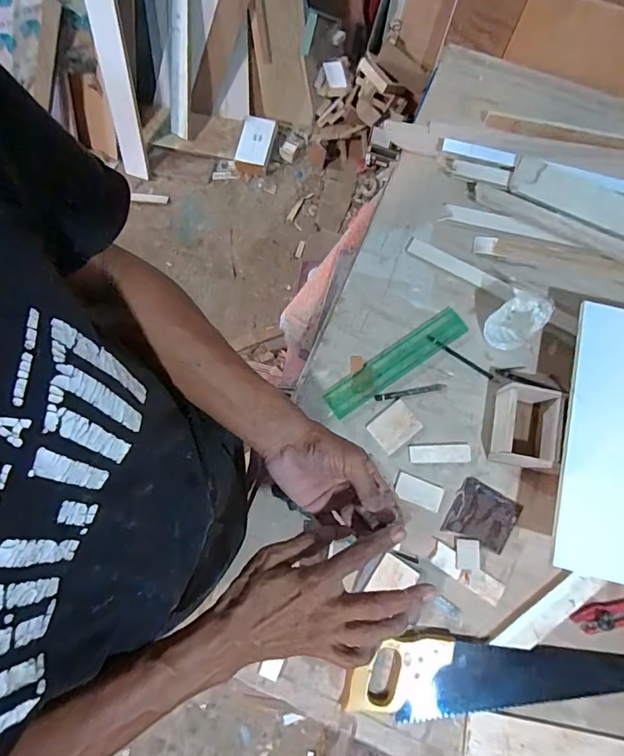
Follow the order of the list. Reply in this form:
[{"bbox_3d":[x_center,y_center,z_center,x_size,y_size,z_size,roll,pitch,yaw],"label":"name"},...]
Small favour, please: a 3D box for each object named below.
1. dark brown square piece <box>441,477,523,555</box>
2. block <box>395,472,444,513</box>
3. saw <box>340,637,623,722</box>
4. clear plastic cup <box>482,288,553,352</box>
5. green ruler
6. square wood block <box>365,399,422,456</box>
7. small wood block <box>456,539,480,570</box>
[{"bbox_3d":[0.249,0.204,0.675,0.090,0.006,0.086,30,77,6],"label":"dark brown square piece"},{"bbox_3d":[0.158,0.170,0.683,0.070,0.004,0.037,22,76,4],"label":"block"},{"bbox_3d":[0.249,0.405,0.608,0.406,0.022,0.094,3,75,-1],"label":"saw"},{"bbox_3d":[0.308,-0.088,0.694,0.081,0.084,0.060,-43,80,-11],"label":"clear plastic cup"},{"bbox_3d":[0.133,-0.025,0.721,0.249,0.005,0.051,-34,79,-9],"label":"green ruler"},{"bbox_3d":[0.126,0.074,0.699,0.069,0.004,0.056,-38,79,-10],"label":"square wood block"},{"bbox_3d":[0.223,0.252,0.656,0.033,0.005,0.041,6,75,0],"label":"small wood block"}]

